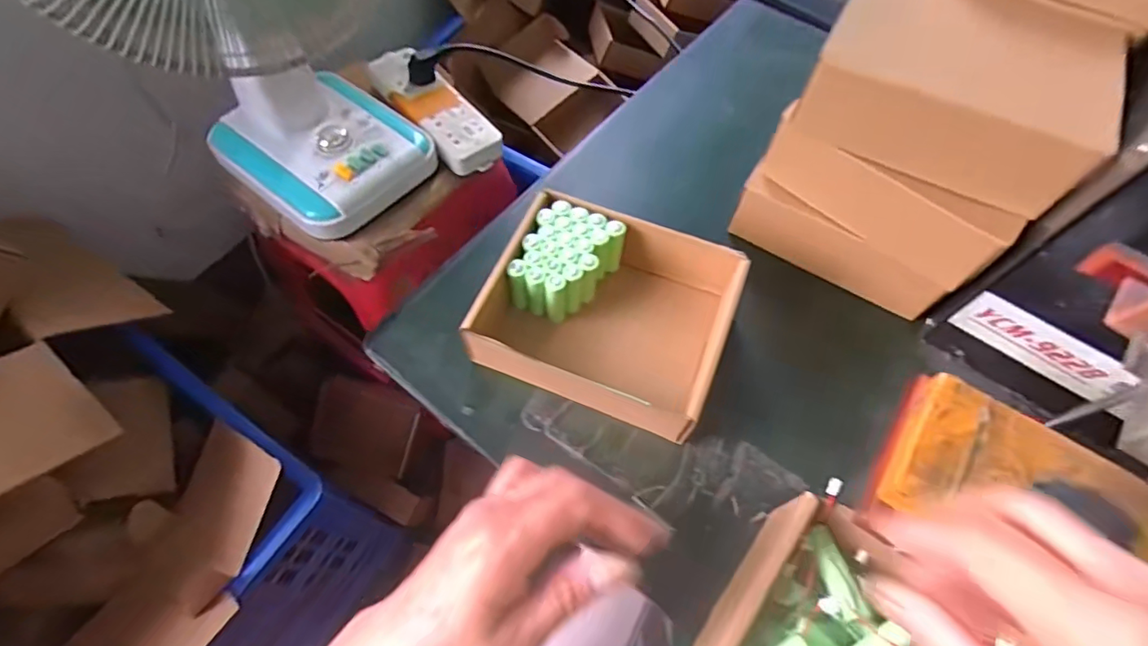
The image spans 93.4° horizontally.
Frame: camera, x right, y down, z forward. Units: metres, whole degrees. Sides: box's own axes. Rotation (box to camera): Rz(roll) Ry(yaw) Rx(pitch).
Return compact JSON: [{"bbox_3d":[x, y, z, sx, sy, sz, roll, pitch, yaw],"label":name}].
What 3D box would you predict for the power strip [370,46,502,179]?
[{"bbox_3d":[-0.191,-0.293,0.737,0.080,0.034,0.235,-36,67,-18],"label":"power strip"}]

